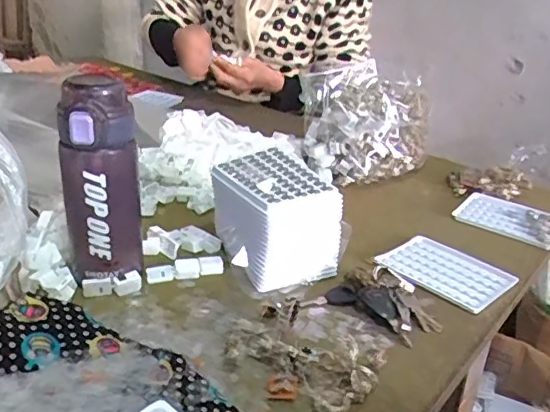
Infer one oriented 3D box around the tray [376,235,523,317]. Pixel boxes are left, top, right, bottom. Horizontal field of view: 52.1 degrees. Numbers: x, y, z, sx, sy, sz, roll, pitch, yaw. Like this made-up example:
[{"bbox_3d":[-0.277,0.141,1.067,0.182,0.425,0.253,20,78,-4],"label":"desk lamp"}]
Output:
[{"bbox_3d":[0.187,0.073,0.626,0.132,0.012,0.093,26,33,38],"label":"tray"}]

